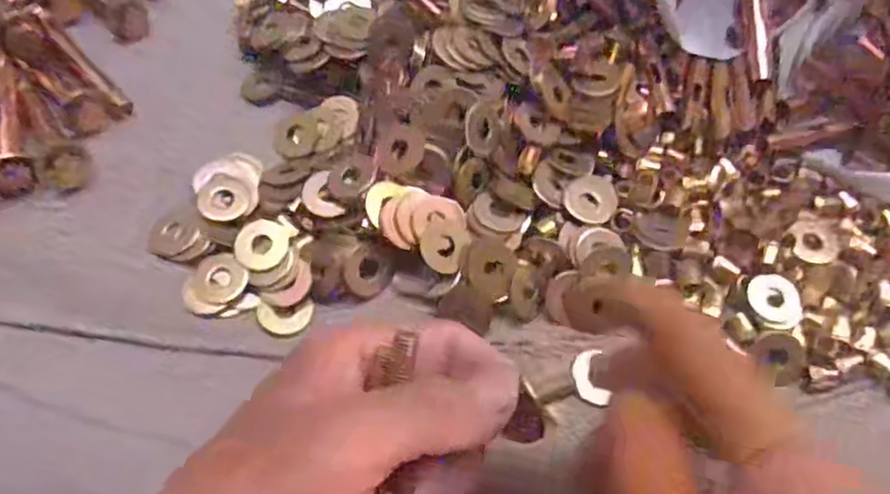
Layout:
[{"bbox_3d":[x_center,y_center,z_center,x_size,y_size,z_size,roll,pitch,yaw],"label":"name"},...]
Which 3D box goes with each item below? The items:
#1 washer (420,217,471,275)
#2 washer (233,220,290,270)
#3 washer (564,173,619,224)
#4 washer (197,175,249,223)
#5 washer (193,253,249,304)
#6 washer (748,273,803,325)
[{"bbox_3d":[0.000,0.000,0.271,0.019,0.004,0.022,25,65,-21],"label":"washer"},{"bbox_3d":[-0.073,-0.002,0.279,0.020,0.004,0.021,1,62,-3],"label":"washer"},{"bbox_3d":[0.061,-0.022,0.290,0.021,0.004,0.024,28,64,11],"label":"washer"},{"bbox_3d":[-0.091,-0.020,0.290,0.020,0.004,0.022,1,62,-3],"label":"washer"},{"bbox_3d":[-0.089,0.012,0.276,0.021,0.004,0.020,1,62,-3],"label":"washer"},{"bbox_3d":[0.133,0.020,0.281,0.022,0.004,0.018,17,62,5],"label":"washer"}]

